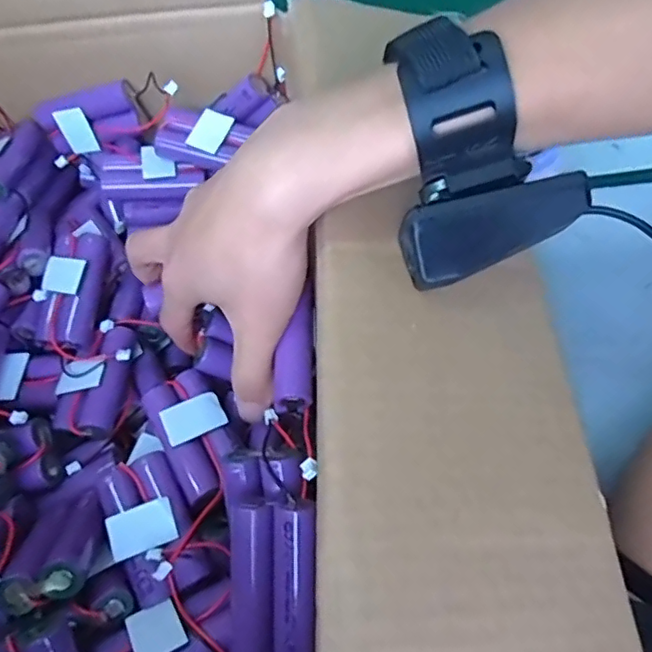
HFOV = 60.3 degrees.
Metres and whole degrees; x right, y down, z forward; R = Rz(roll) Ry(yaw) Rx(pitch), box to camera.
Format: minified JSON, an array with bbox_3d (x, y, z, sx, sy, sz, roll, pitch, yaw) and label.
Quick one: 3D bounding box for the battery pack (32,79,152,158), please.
[{"bbox_3d":[-0.159,-0.142,0.384,0.068,0.036,0.019,-15,35,6],"label":"battery pack"}]

